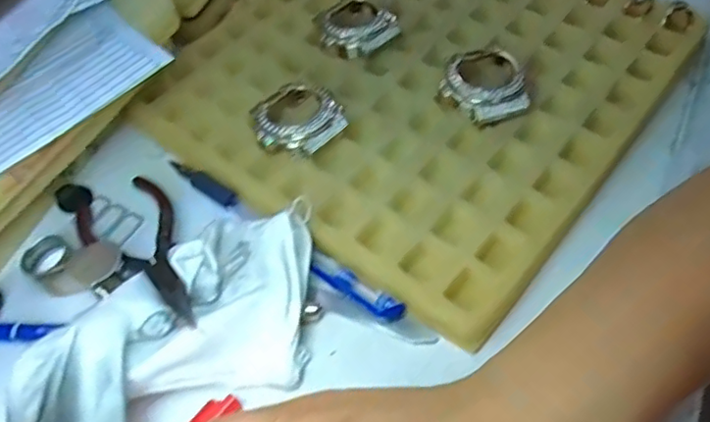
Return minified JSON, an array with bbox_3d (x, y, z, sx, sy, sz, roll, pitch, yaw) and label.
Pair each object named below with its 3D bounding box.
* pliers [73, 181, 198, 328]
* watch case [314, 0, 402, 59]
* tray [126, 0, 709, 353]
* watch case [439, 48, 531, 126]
[{"bbox_3d":[-0.104,0.020,0.286,0.046,0.010,0.112,-33,45,-17],"label":"pliers"},{"bbox_3d":[0.001,-0.116,0.361,0.046,0.016,0.051,-14,53,-2],"label":"watch case"},{"bbox_3d":[0.031,-0.086,0.341,0.253,0.022,0.243,32,63,25],"label":"tray"},{"bbox_3d":[0.069,-0.066,0.316,0.042,0.016,0.045,-8,53,2],"label":"watch case"}]

